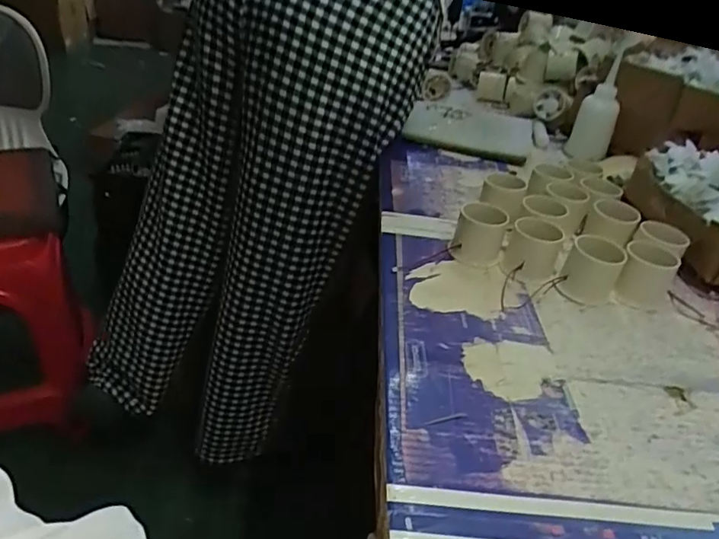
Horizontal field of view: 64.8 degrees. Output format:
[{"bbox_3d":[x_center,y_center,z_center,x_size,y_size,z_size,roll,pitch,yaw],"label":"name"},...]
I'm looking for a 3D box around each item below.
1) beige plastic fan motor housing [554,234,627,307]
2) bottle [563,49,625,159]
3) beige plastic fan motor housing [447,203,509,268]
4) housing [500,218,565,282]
[{"bbox_3d":[0.228,0.001,0.557,0.051,0.056,0.046,22,35,21],"label":"beige plastic fan motor housing"},{"bbox_3d":[0.364,-0.242,0.860,0.054,0.152,0.043,25,37,25],"label":"bottle"},{"bbox_3d":[0.125,-0.038,0.593,0.046,0.056,0.039,24,36,24],"label":"beige plastic fan motor housing"},{"bbox_3d":[0.176,-0.019,0.575,0.055,0.052,0.051,13,33,8],"label":"housing"}]

